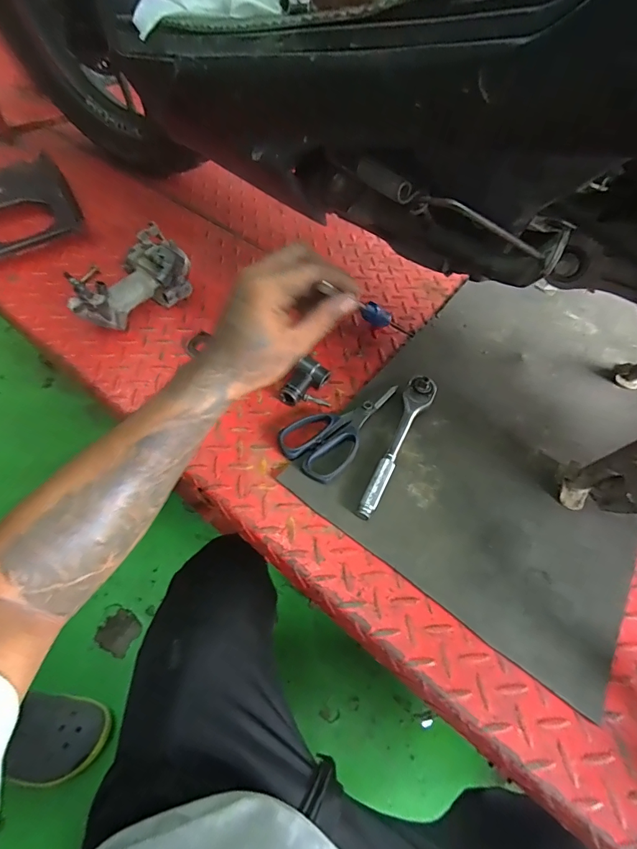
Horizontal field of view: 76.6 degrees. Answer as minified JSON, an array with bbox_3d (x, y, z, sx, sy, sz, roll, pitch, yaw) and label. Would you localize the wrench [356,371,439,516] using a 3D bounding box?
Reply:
[{"bbox_3d":[0.087,0.019,0.437,0.032,0.030,0.186,23,56,11],"label":"wrench"}]

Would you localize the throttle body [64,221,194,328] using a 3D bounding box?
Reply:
[{"bbox_3d":[-0.249,-0.192,0.535,0.163,0.075,0.091,-31,63,-24],"label":"throttle body"}]

